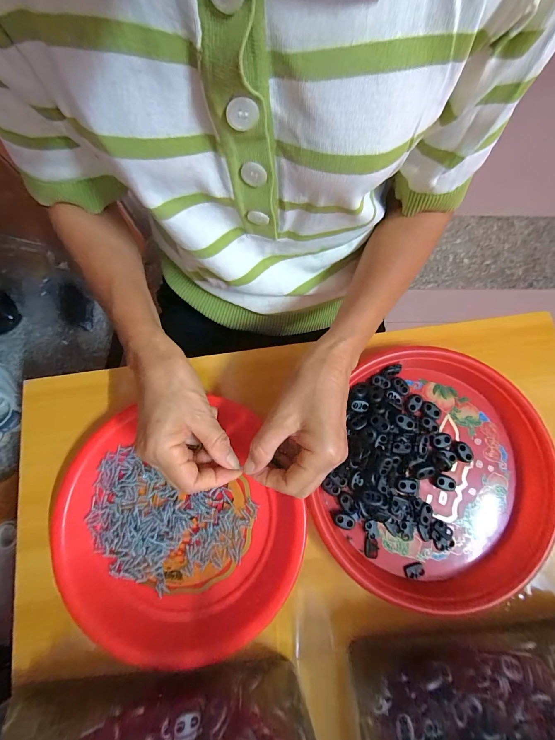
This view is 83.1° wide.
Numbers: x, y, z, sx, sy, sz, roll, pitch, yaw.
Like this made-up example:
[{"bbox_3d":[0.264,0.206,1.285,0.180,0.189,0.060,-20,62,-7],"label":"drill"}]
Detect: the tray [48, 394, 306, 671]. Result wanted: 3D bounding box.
[{"bbox_3d":[-0.095,0.147,0.302,0.214,0.023,0.229,0,78,0],"label":"tray"}]

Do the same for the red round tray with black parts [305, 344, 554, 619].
[{"bbox_3d":[0.159,0.103,0.314,0.212,0.028,0.234,22,79,5],"label":"red round tray with black parts"}]

